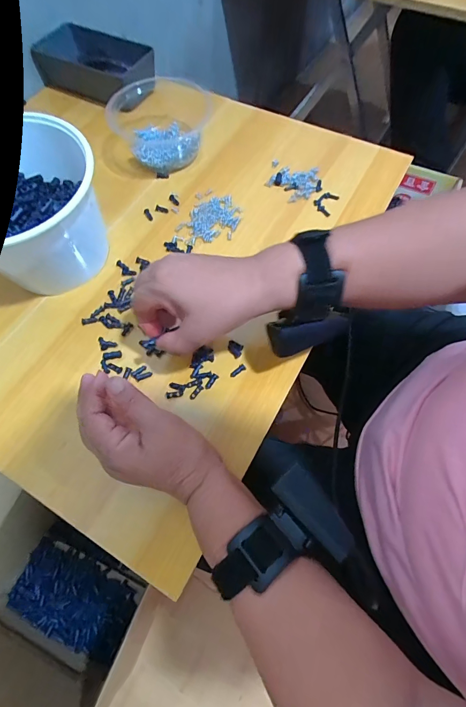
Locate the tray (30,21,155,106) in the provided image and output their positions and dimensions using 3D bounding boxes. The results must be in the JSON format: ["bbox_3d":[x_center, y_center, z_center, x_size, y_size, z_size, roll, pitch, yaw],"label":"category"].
[{"bbox_3d":[-0.215,-0.455,0.543,0.192,0.068,0.098,27,69,13],"label":"tray"}]

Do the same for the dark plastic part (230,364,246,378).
[{"bbox_3d":[0.005,0.018,0.351,0.018,0.004,0.007,-34,69,-13],"label":"dark plastic part"}]

